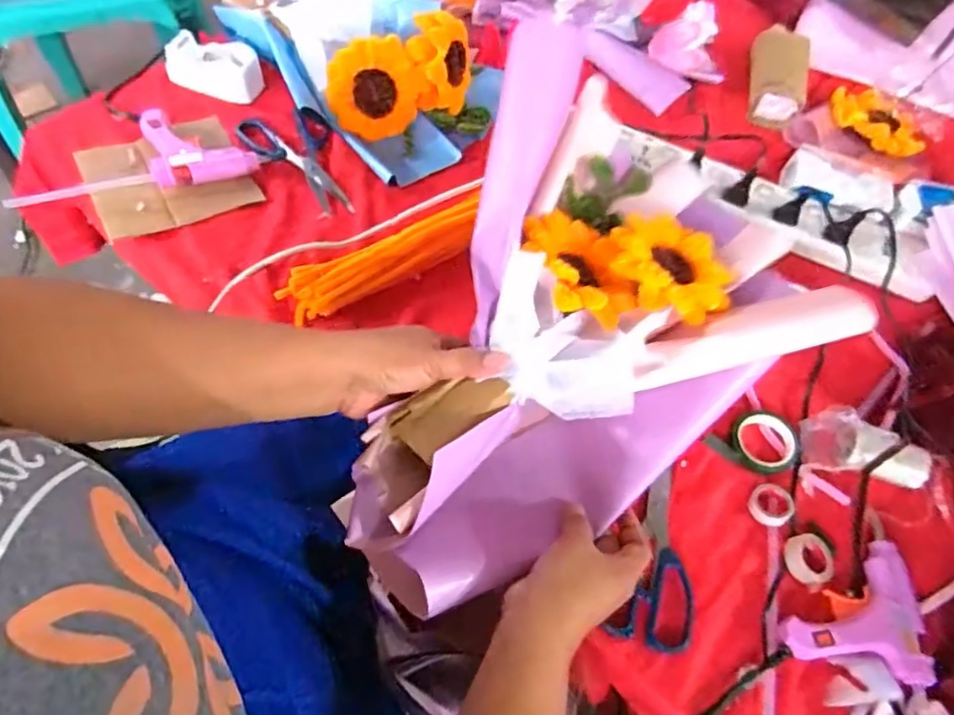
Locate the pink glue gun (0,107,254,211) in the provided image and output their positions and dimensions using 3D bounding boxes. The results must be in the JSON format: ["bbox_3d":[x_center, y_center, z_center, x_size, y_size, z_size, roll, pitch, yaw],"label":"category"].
[{"bbox_3d":[-0.352,-0.207,0.634,0.228,0.029,0.094,-17,63,-14],"label":"pink glue gun"}]

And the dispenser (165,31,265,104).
[{"bbox_3d":[-0.307,-0.341,0.715,0.108,0.041,0.057,16,60,4],"label":"dispenser"}]

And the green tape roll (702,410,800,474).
[{"bbox_3d":[0.249,0.078,0.540,0.071,0.013,0.057,-24,65,-17],"label":"green tape roll"}]

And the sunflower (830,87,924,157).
[{"bbox_3d":[0.498,-0.295,0.756,0.120,0.023,0.091,33,63,14],"label":"sunflower"}]

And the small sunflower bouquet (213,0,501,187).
[{"bbox_3d":[-0.130,-0.359,0.706,0.211,0.095,0.332,-39,70,-23],"label":"small sunflower bouquet"}]

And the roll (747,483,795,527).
[{"bbox_3d":[0.248,0.124,0.515,0.032,0.014,0.037,14,60,4],"label":"roll"}]

